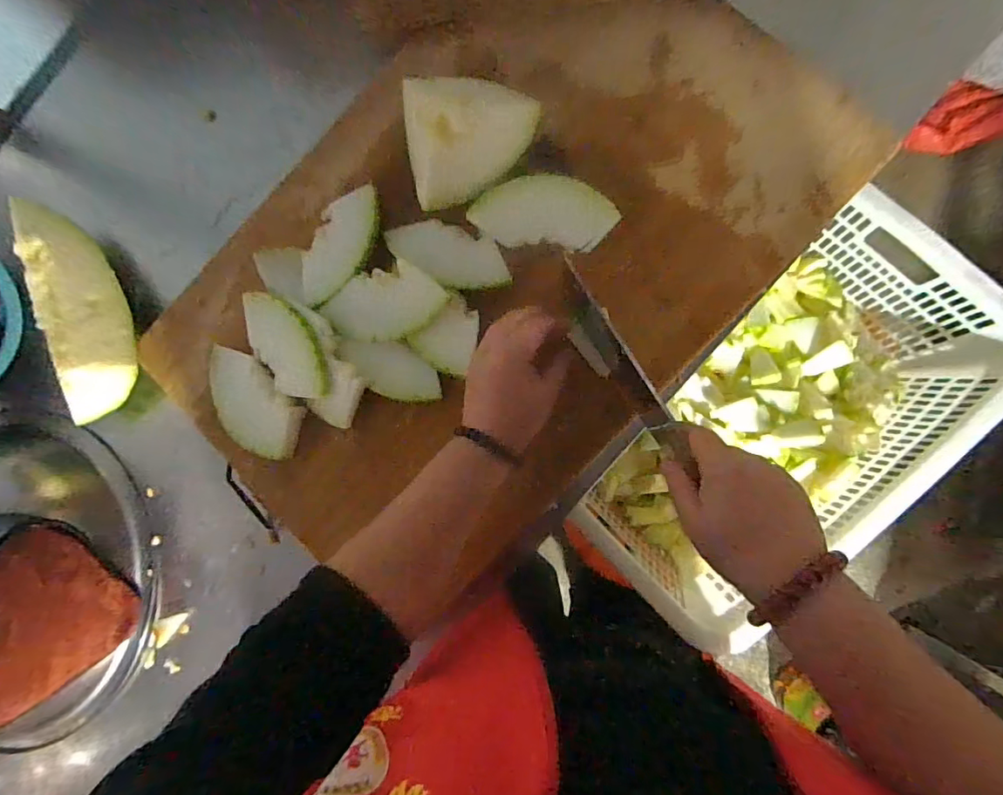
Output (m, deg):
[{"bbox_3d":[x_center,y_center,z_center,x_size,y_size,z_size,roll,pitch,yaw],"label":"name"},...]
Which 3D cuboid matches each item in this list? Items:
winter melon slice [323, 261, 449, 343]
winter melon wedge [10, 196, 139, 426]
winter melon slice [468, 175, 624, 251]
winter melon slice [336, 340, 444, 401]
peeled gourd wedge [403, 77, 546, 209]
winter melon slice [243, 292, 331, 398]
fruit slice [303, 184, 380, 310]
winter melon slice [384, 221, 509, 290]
[{"bbox_3d":[-0.114,-0.090,0.489,0.117,0.013,0.068,-18,82,7],"label":"winter melon slice"},{"bbox_3d":[-0.452,-0.099,0.541,0.087,0.059,0.238,-20,82,6],"label":"winter melon wedge"},{"bbox_3d":[0.040,-0.177,0.477,0.134,0.016,0.064,6,86,9],"label":"winter melon slice"},{"bbox_3d":[-0.110,-0.028,0.491,0.106,0.012,0.051,25,89,-5],"label":"winter melon slice"},{"bbox_3d":[-0.030,-0.242,0.465,0.129,0.064,0.117,-4,84,8],"label":"peeled gourd wedge"},{"bbox_3d":[-0.214,-0.052,0.498,0.064,0.014,0.131,-34,81,4],"label":"winter melon slice"},{"bbox_3d":[-0.160,-0.150,0.498,0.066,0.009,0.127,24,89,10],"label":"fruit slice"},{"bbox_3d":[-0.051,-0.140,0.490,0.127,0.008,0.062,24,71,9],"label":"winter melon slice"}]

